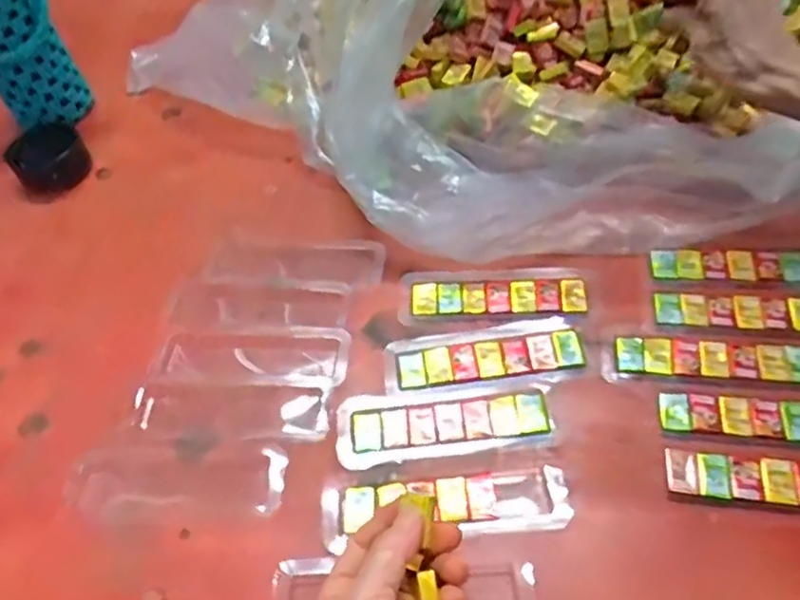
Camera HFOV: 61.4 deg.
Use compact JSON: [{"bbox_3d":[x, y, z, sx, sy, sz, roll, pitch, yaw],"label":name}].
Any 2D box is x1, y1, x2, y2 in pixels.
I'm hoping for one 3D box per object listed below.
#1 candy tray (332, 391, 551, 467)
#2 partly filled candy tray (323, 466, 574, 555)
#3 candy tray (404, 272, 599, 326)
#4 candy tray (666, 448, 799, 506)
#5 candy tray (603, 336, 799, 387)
[{"bbox_3d":[0.025,0.075,0.420,0.131,0.012,0.041,-5,51,0],"label":"candy tray"},{"bbox_3d":[0.026,0.119,0.387,0.140,0.008,0.039,-3,51,3],"label":"partly filled candy tray"},{"bbox_3d":[0.065,-0.003,0.465,0.129,0.012,0.045,1,52,5],"label":"candy tray"},{"bbox_3d":[0.214,0.103,0.378,0.121,0.012,0.025,6,52,9],"label":"candy tray"},{"bbox_3d":[0.197,0.039,0.428,0.128,0.007,0.030,3,52,7],"label":"candy tray"}]

